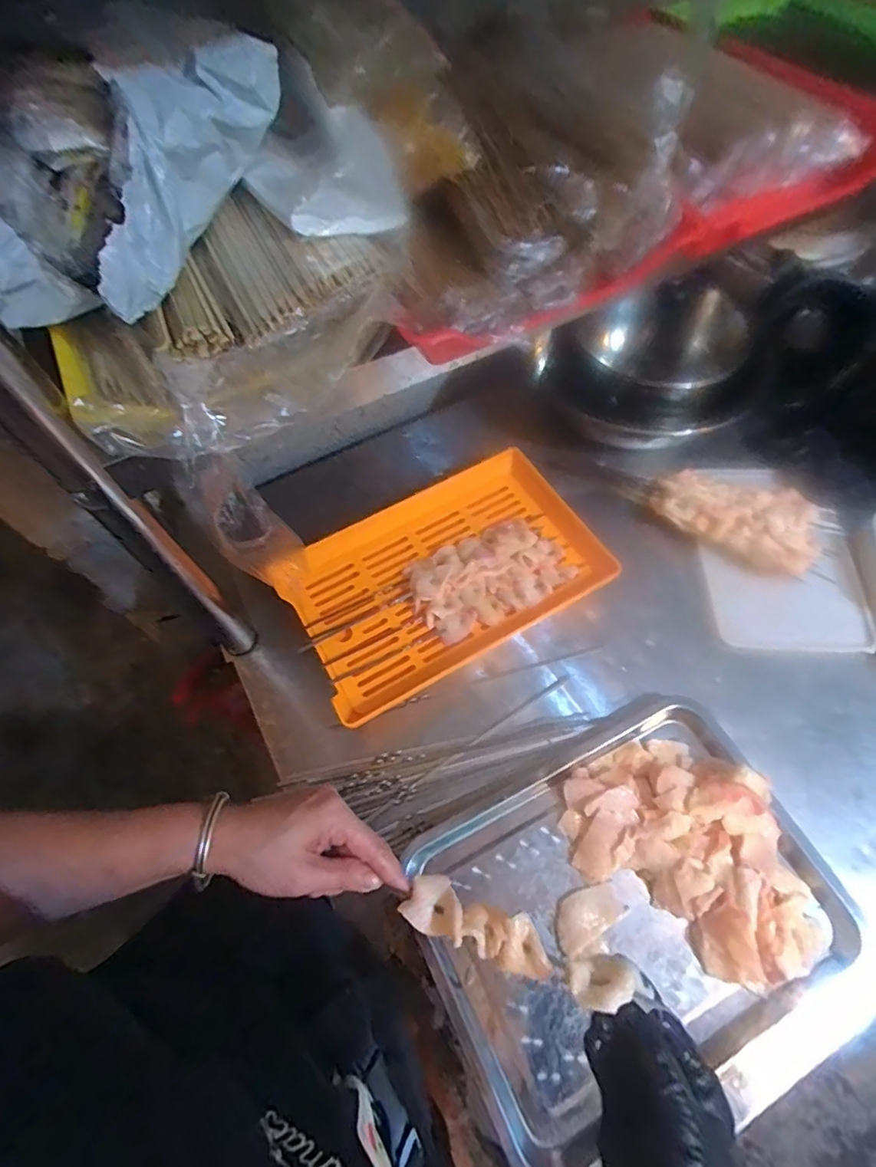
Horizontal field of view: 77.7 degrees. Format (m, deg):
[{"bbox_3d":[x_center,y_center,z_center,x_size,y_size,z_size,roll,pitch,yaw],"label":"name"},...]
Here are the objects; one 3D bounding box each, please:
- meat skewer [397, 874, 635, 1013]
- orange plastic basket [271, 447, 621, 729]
[{"bbox_3d":[0.047,0.227,0.346,0.142,0.022,0.032,14,63,17],"label":"meat skewer"},{"bbox_3d":[0.010,-0.011,0.630,0.340,0.038,0.209,-29,65,-13],"label":"orange plastic basket"}]

